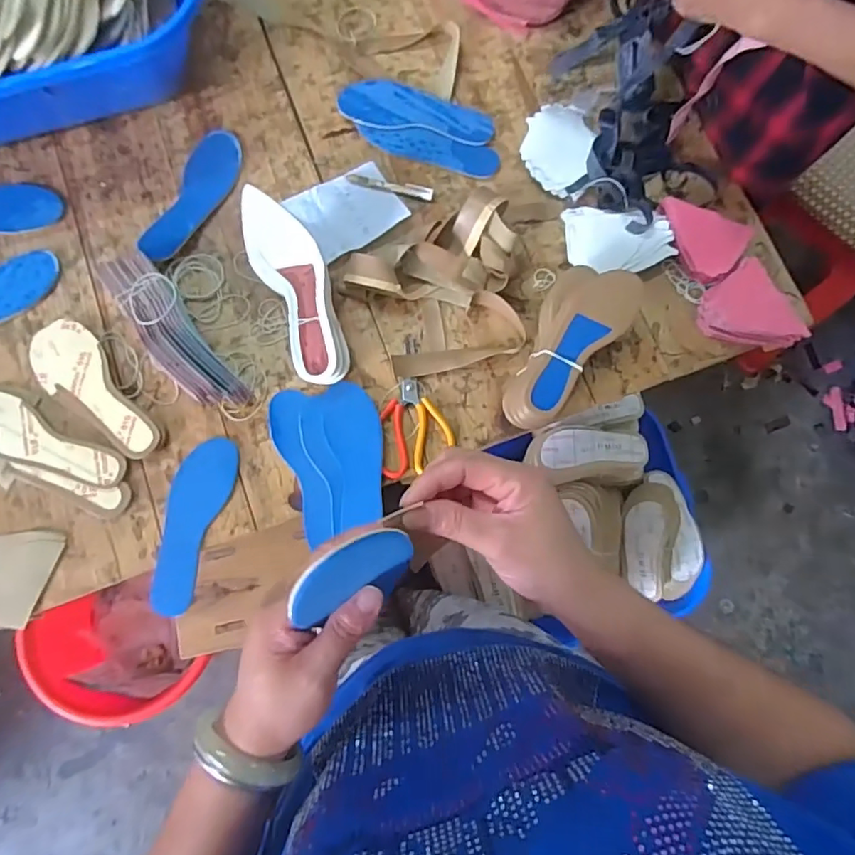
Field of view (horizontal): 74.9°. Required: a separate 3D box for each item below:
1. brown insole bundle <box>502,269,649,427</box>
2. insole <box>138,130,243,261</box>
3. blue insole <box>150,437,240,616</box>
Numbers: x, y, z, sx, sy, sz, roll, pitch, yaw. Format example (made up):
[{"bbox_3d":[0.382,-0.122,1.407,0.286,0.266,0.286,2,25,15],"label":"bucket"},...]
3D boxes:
[{"bbox_3d":[0.172,-0.109,0.732,0.108,0.103,0.240,39,79,7],"label":"brown insole bundle"},{"bbox_3d":[-0.340,-0.343,0.819,0.076,0.024,0.230,19,77,3],"label":"insole"},{"bbox_3d":[-0.304,0.122,0.718,0.074,0.011,0.222,12,77,1],"label":"blue insole"}]

